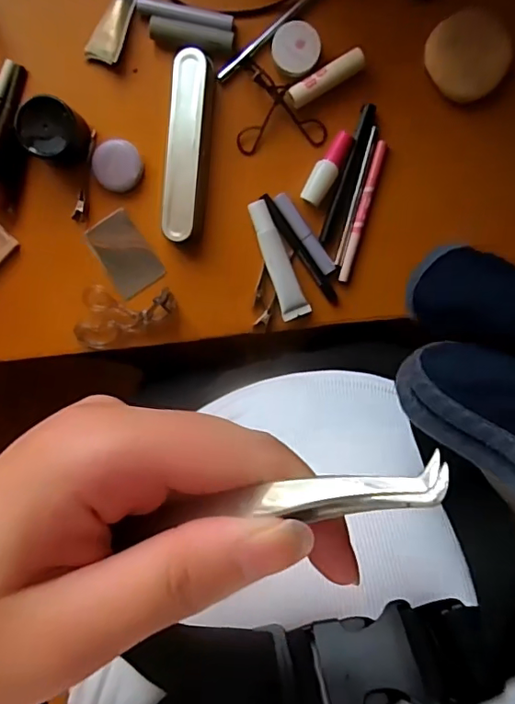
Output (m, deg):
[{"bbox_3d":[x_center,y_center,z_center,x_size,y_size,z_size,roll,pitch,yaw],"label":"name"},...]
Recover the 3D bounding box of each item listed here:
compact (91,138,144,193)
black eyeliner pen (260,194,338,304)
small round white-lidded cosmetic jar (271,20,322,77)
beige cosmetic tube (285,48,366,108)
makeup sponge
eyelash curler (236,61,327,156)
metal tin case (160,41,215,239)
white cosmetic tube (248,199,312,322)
[{"bbox_3d":[-0.132,-0.176,0.501,0.043,0.020,0.045,0,100,0],"label":"compact"},{"bbox_3d":[0.041,-0.098,0.513,0.011,0.006,0.123,-35,98,5],"label":"black eyeliner pen"},{"bbox_3d":[0.035,-0.273,0.480,0.041,0.012,0.043,5,100,-1],"label":"small round white-lidded cosmetic jar"},{"bbox_3d":[0.062,-0.248,0.484,0.075,0.016,0.018,-31,99,5],"label":"beige cosmetic tube"},{"bbox_3d":[0.190,-0.266,0.477,0.067,0.026,0.072,-41,98,6],"label":"makeup sponge"},{"bbox_3d":[0.026,-0.222,0.491,0.081,0.022,0.079,8,100,-2],"label":"eyelash curler"},{"bbox_3d":[-0.064,-0.188,0.492,0.040,0.022,0.165,6,100,-1],"label":"metal tin case"},{"bbox_3d":[0.020,-0.088,0.511,0.025,0.014,0.114,-19,99,3],"label":"white cosmetic tube"}]

